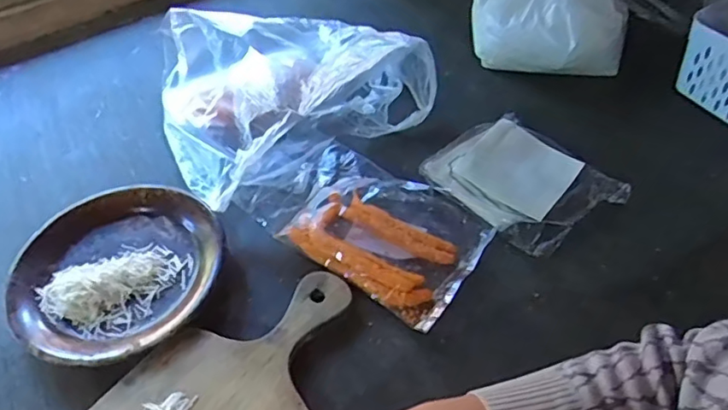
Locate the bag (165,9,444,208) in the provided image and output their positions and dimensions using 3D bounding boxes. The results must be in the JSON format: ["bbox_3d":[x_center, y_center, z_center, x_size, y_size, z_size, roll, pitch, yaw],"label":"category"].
[{"bbox_3d":[-0.093,-0.140,0.653,0.273,0.084,0.232,-29,54,-20],"label":"bag"}]

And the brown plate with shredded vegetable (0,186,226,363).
[{"bbox_3d":[-0.222,0.060,0.533,0.185,0.028,0.179,-2,49,2],"label":"brown plate with shredded vegetable"}]

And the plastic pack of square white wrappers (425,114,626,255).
[{"bbox_3d":[0.159,-0.028,0.589,0.134,0.018,0.157,-35,56,-23],"label":"plastic pack of square white wrappers"}]

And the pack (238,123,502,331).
[{"bbox_3d":[-0.008,0.007,0.567,0.246,0.031,0.135,28,57,25],"label":"pack"}]

